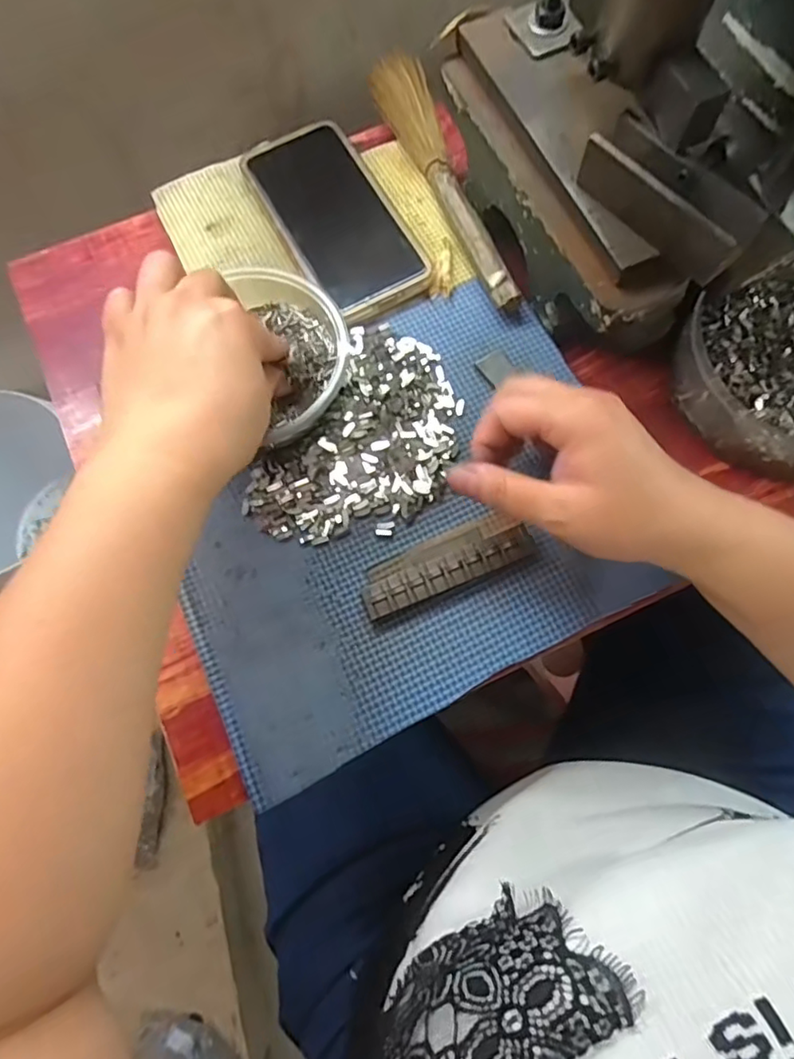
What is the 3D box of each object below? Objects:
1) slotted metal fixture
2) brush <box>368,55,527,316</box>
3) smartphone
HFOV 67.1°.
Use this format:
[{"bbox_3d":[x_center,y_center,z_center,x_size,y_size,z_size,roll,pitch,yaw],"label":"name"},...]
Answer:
[{"bbox_3d":[0.027,0.018,0.339,0.099,0.011,0.032,-22,74,-6],"label":"slotted metal fixture"},{"bbox_3d":[0.035,-0.245,0.410,0.037,0.019,0.226,-20,74,-5],"label":"brush"},{"bbox_3d":[-0.041,-0.211,0.403,0.074,0.008,0.154,-27,74,-7],"label":"smartphone"}]

